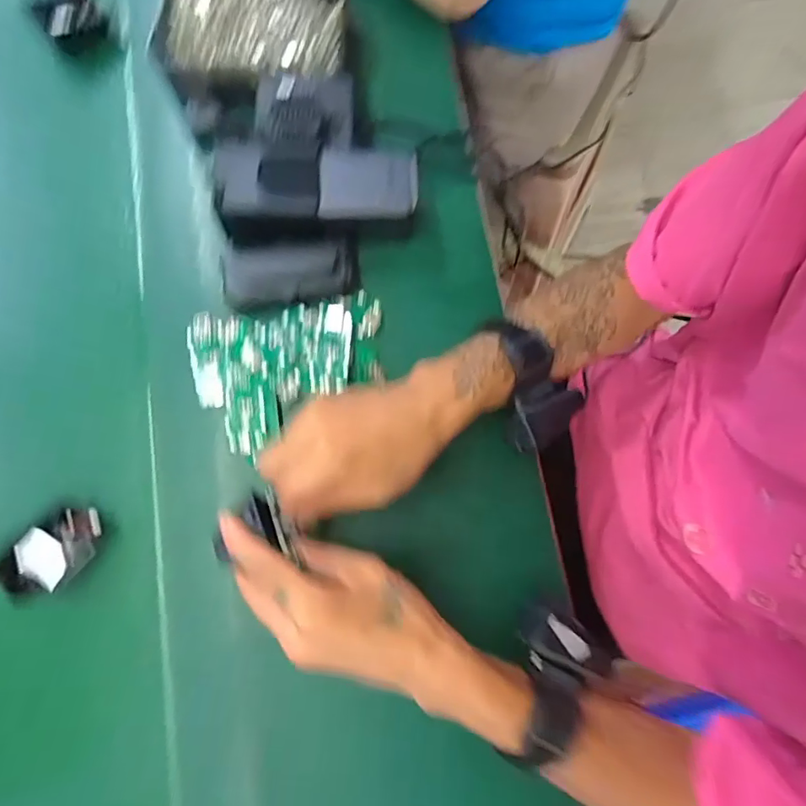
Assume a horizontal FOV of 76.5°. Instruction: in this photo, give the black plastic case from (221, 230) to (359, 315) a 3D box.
[{"bbox_3d":[-0.091,-0.106,0.417,0.109,0.022,0.050,-12,78,-1],"label":"black plastic case"}]

